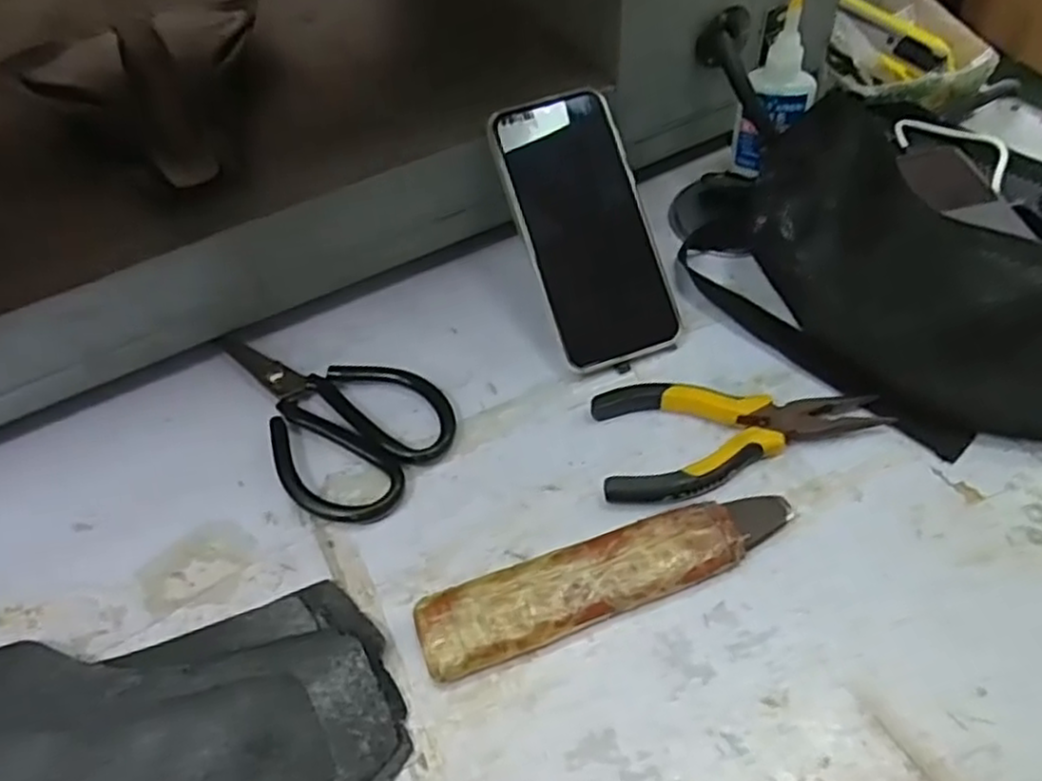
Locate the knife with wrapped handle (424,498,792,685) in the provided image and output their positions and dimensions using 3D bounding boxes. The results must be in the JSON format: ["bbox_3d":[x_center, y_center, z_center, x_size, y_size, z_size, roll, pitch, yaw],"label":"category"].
[{"bbox_3d":[0.043,0.090,0.356,0.186,0.019,0.038,-18,52,-10],"label":"knife with wrapped handle"}]

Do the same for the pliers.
[{"bbox_3d":[0.119,0.023,0.403,0.150,0.017,0.068,-6,51,-1],"label":"pliers"}]

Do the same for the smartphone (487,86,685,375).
[{"bbox_3d":[0.040,-0.099,0.446,0.078,0.013,0.166,-19,90,-11],"label":"smartphone"}]

